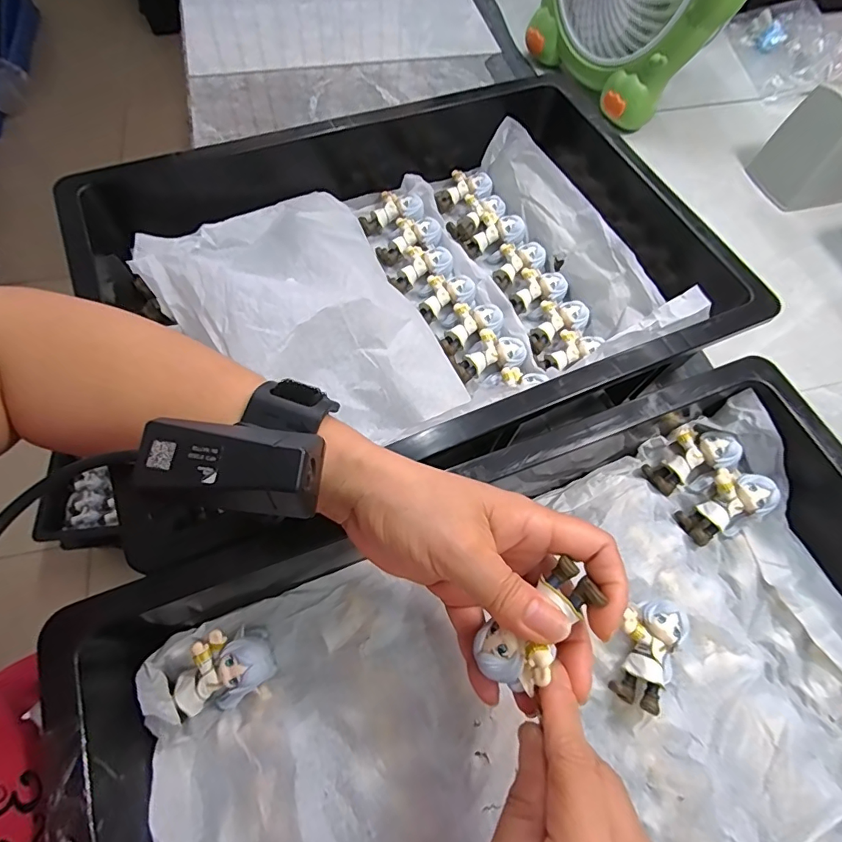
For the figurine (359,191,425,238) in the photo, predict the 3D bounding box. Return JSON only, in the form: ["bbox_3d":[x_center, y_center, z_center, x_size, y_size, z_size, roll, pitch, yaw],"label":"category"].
[{"bbox_3d":[-0.029,-0.202,0.454,0.062,0.017,0.042,-23,68,1],"label":"figurine"}]

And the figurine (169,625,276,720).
[{"bbox_3d":[-0.110,0.137,0.260,0.052,0.026,0.036,-23,67,-13],"label":"figurine"}]

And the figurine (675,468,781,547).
[{"bbox_3d":[0.203,0.056,0.316,0.056,0.027,0.038,-25,67,-14],"label":"figurine"}]

